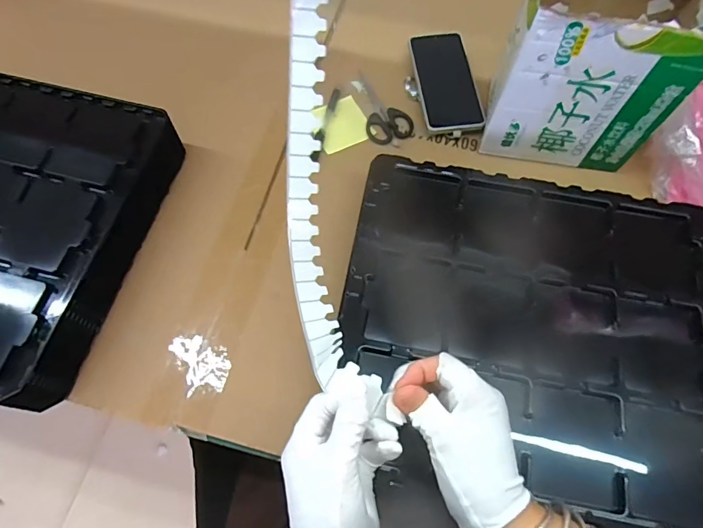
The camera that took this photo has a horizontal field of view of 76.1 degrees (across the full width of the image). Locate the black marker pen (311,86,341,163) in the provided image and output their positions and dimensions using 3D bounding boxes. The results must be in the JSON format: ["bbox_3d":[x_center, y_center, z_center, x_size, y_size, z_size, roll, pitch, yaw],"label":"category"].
[{"bbox_3d":[-0.035,-0.193,0.610,0.014,0.017,0.131,13,66,4],"label":"black marker pen"}]

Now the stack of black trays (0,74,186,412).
[{"bbox_3d":[-0.438,-0.062,0.517,0.400,0.083,0.360,14,68,5],"label":"stack of black trays"}]

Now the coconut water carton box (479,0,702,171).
[{"bbox_3d":[0.275,-0.238,0.523,0.187,0.198,0.149,12,68,4],"label":"coconut water carton box"}]

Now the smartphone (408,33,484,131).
[{"bbox_3d":[0.129,-0.250,0.615,0.077,0.010,0.157,-8,73,0],"label":"smartphone"}]

